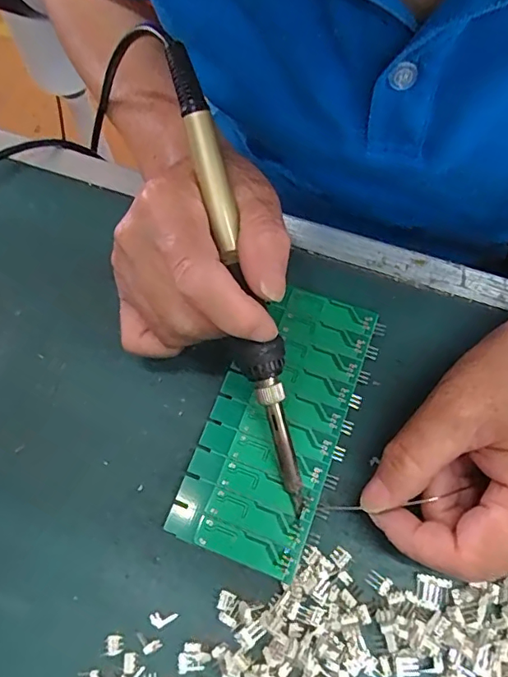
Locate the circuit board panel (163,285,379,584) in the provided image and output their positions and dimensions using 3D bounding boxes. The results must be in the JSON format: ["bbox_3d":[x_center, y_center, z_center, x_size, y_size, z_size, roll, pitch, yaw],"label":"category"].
[{"bbox_3d":[0.012,0.039,0.267,0.063,0.013,0.138,20,70,12],"label":"circuit board panel"}]

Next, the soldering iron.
[{"bbox_3d":[-0.005,-0.023,0.232,0.019,0.015,0.209,-14,95,-4],"label":"soldering iron"}]

